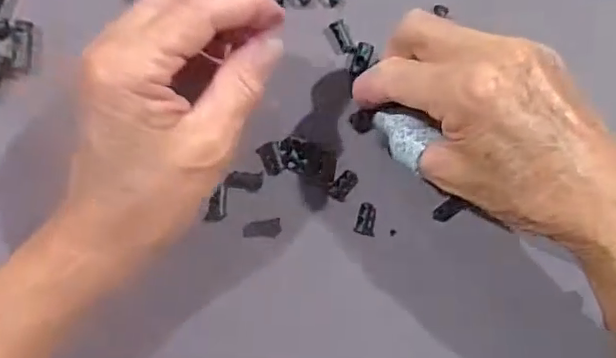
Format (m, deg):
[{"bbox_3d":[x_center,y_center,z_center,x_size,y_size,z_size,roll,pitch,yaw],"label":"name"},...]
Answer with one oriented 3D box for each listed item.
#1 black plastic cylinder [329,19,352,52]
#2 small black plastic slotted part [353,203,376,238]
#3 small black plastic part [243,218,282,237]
[{"bbox_3d":[0.018,-0.077,0.310,0.007,0.006,0.018,-30,112,-9],"label":"black plastic cylinder"},{"bbox_3d":[0.032,0.021,0.304,0.012,0.004,0.017,17,83,-7],"label":"small black plastic slotted part"},{"bbox_3d":[-0.024,0.026,0.298,0.020,0.004,0.009,-9,87,-9],"label":"small black plastic part"}]

